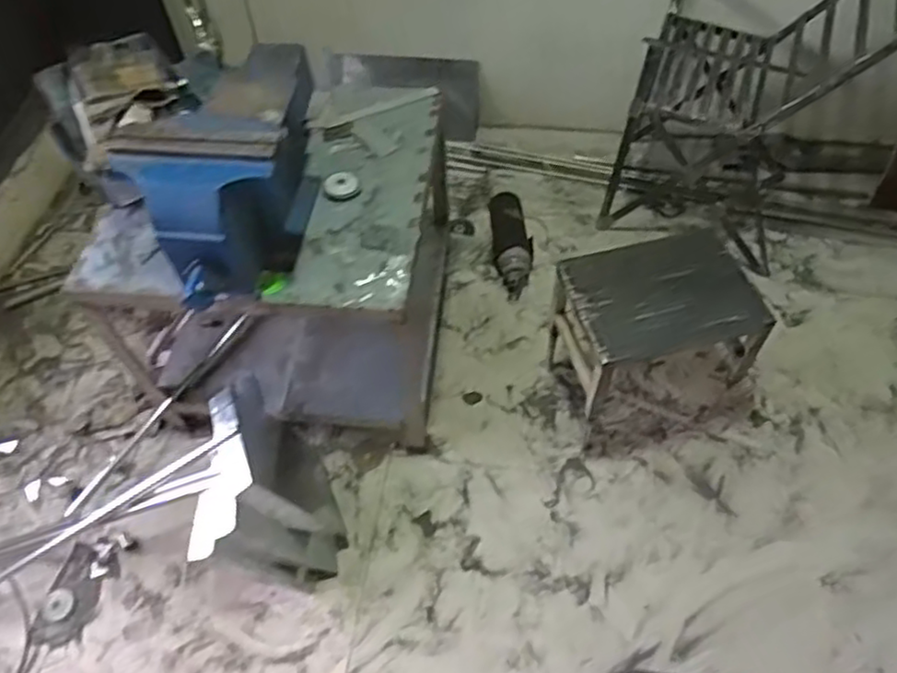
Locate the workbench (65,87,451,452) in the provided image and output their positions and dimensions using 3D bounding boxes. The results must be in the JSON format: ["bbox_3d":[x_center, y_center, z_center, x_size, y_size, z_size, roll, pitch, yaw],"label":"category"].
[{"bbox_3d":[-0.339,-0.168,1.505,0.609,0.491,0.598,4,55,5],"label":"workbench"}]

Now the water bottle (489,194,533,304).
[{"bbox_3d":[0.184,-0.267,1.928,0.115,0.081,0.336,-4,55,0],"label":"water bottle"}]

